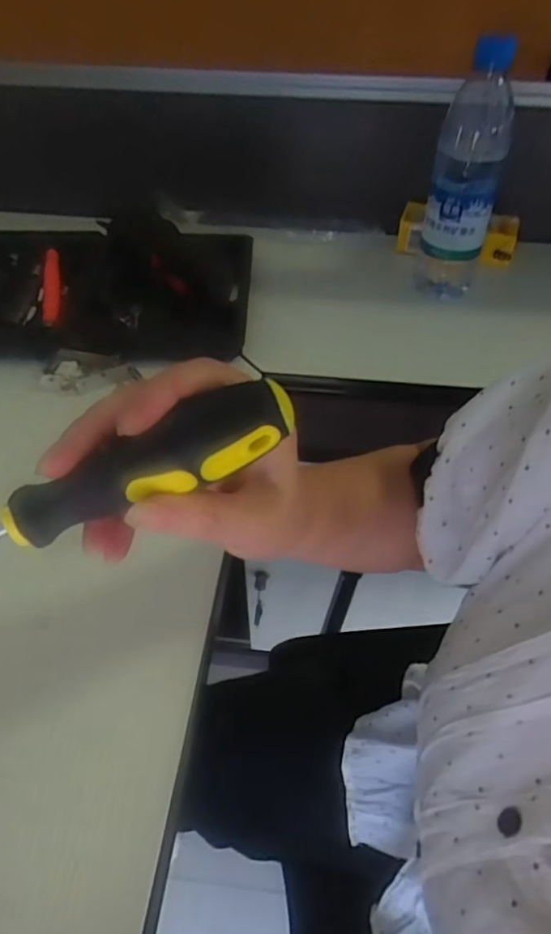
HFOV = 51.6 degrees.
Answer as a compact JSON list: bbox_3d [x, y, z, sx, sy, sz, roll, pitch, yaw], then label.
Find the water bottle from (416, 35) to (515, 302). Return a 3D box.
[{"bbox_3d":[0.179,-0.271,0.540,0.061,0.215,0.067,12,48,10],"label":"water bottle"}]

